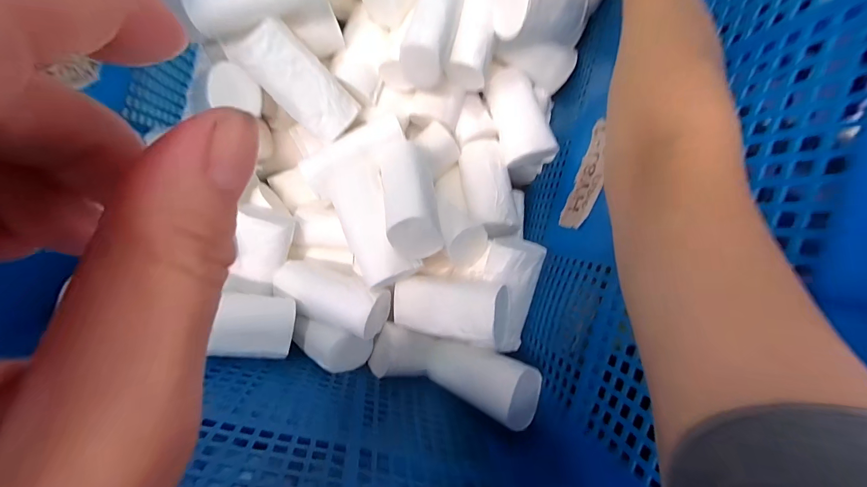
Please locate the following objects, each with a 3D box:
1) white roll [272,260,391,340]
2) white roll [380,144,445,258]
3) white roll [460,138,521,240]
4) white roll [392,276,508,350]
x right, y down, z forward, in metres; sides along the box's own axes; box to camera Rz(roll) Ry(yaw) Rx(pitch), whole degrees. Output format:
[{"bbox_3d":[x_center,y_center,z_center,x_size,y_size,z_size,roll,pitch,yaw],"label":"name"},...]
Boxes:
[{"bbox_3d":[-0.121,0.062,0.443,0.129,0.050,0.063,20,92,16],"label":"white roll"},{"bbox_3d":[-0.027,-0.049,0.415,0.065,0.053,0.140,-9,56,-7],"label":"white roll"},{"bbox_3d":[0.071,-0.076,0.514,0.063,0.058,0.134,-11,74,-7],"label":"white roll"},{"bbox_3d":[0.022,0.073,0.428,0.127,0.050,0.066,5,95,30],"label":"white roll"}]

